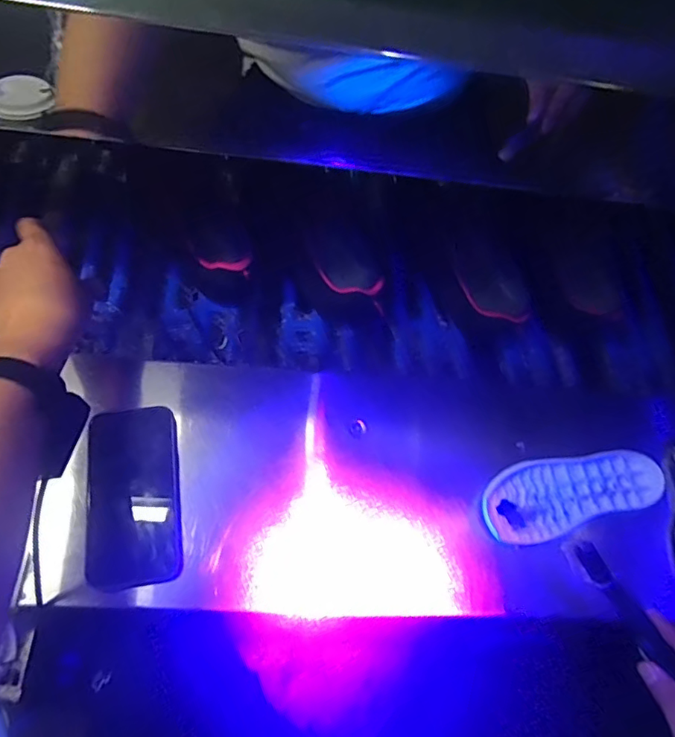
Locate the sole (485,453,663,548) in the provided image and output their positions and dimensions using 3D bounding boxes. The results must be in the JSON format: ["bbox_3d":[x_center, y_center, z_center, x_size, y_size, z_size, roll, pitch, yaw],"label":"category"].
[{"bbox_3d":[0.245,0.129,0.545,0.195,0.030,0.075,-12,69,-6],"label":"sole"}]

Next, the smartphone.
[{"bbox_3d":[-0.189,0.117,0.487,0.082,0.011,0.158,-4,73,-14],"label":"smartphone"}]

